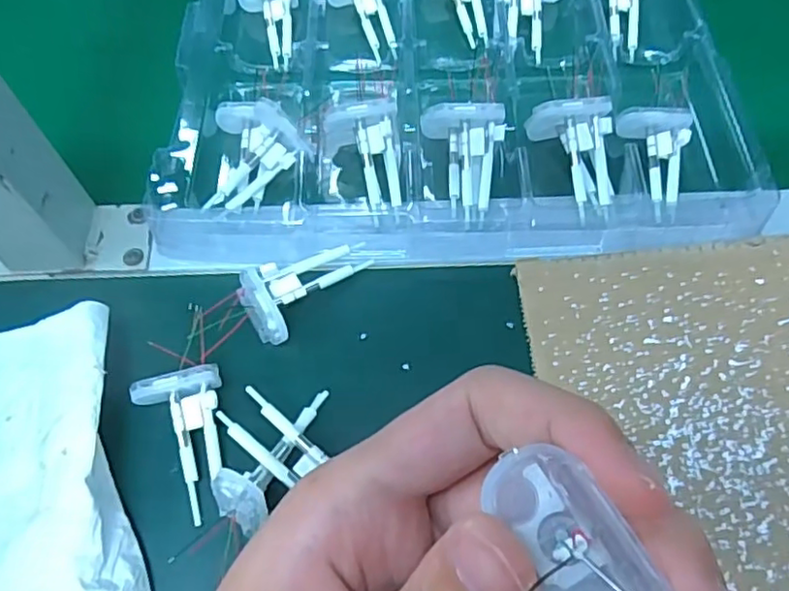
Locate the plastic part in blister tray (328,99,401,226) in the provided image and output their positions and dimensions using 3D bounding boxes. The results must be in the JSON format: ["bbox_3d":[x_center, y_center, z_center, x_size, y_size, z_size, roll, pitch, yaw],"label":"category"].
[{"bbox_3d":[-0.010,-0.069,0.331,0.034,0.013,0.061,-16,97,-8],"label":"plastic part in blister tray"}]

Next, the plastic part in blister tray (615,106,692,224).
[{"bbox_3d":[0.141,-0.070,0.334,0.034,0.012,0.064,-4,76,-1],"label":"plastic part in blister tray"}]

